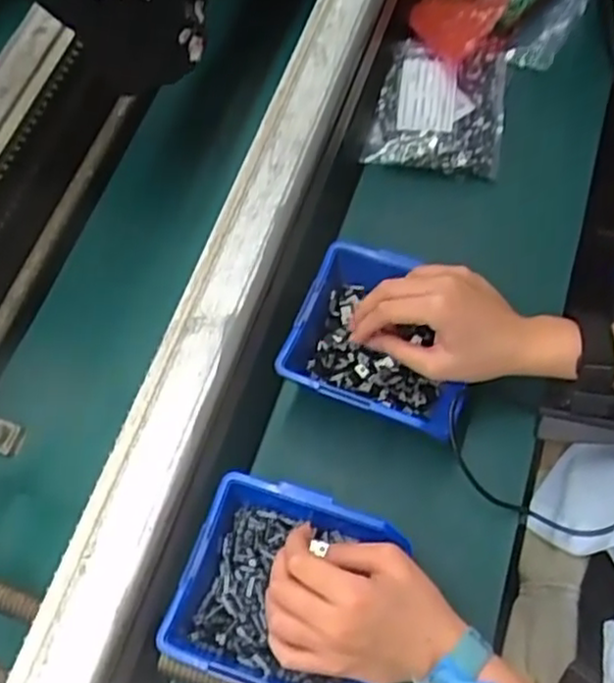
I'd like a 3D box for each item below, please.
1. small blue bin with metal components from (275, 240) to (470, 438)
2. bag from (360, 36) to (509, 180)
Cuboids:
[{"bbox_3d":[0.060,-0.002,0.546,0.127,0.054,0.124,18,65,13],"label":"small blue bin with metal components"},{"bbox_3d":[0.122,-0.222,0.661,0.118,0.034,0.146,9,64,9],"label":"bag"}]

